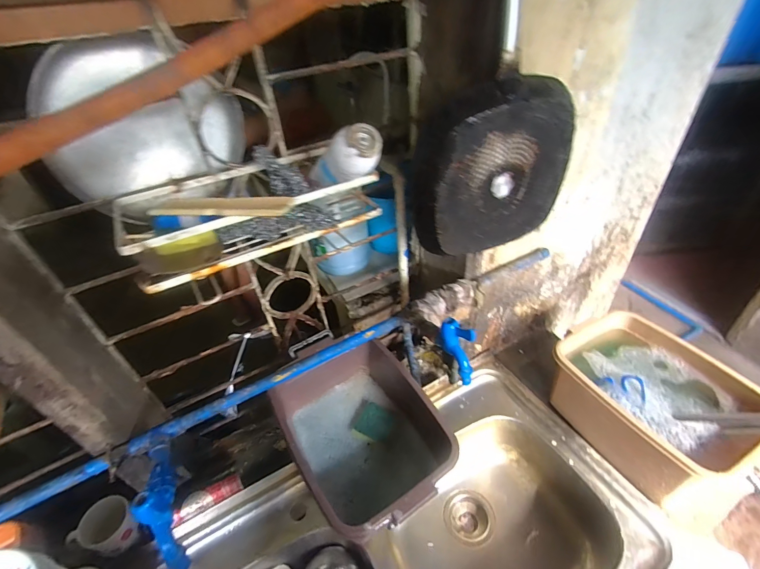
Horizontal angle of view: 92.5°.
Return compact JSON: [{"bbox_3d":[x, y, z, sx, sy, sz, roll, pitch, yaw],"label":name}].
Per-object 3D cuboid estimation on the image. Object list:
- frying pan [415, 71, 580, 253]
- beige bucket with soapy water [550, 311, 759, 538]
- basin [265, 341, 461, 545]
[{"bbox_3d":[0.171,-0.172,0.570,0.251,0.240,0.058,-15,41,-11],"label":"frying pan"},{"bbox_3d":[0.542,0.249,0.729,0.232,0.179,0.368,-23,43,-20],"label":"beige bucket with soapy water"},{"bbox_3d":[-0.036,0.279,0.691,0.247,0.133,0.352,-23,43,-20],"label":"basin"}]

